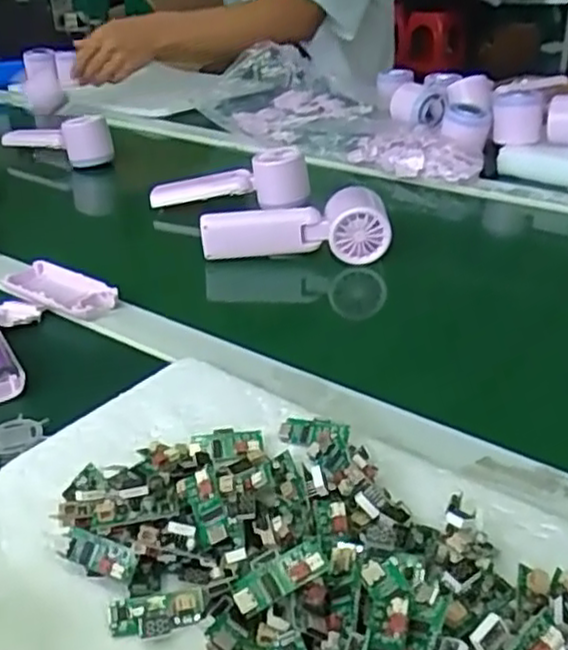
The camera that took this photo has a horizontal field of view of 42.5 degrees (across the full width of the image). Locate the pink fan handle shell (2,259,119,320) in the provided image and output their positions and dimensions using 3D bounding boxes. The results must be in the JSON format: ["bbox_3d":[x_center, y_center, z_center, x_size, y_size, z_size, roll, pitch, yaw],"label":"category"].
[{"bbox_3d":[-0.185,-0.026,0.595,0.112,0.021,0.048,21,37,35],"label":"pink fan handle shell"}]

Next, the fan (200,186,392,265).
[{"bbox_3d":[0.011,-0.078,0.654,0.165,0.061,0.046,-6,30,-6],"label":"fan"}]

